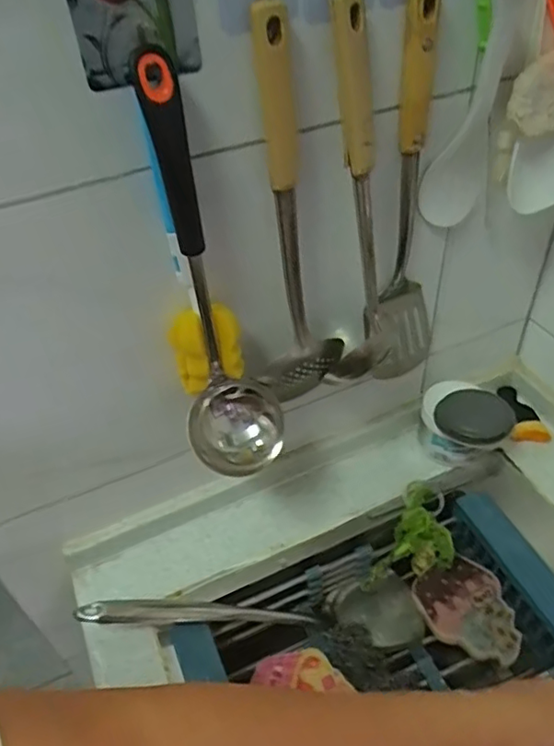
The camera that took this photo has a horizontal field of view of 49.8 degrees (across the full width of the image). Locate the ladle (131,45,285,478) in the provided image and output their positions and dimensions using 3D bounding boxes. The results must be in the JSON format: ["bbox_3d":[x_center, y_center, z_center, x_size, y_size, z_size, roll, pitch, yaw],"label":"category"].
[{"bbox_3d":[-0.048,-0.058,0.447,0.075,0.308,0.103,-8,44,-3],"label":"ladle"}]

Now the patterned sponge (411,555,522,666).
[{"bbox_3d":[0.205,0.257,0.640,0.082,0.022,0.111,-15,45,-10],"label":"patterned sponge"}]

